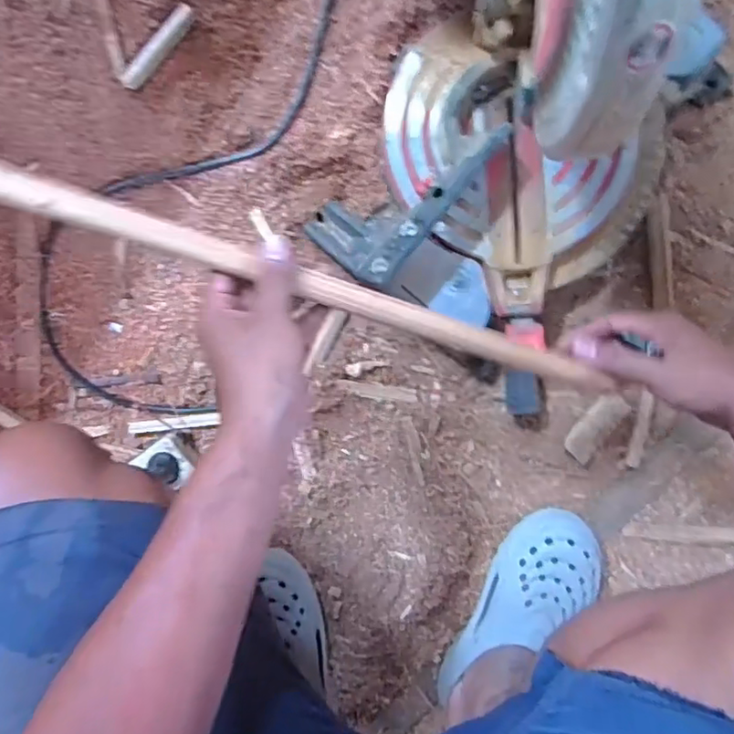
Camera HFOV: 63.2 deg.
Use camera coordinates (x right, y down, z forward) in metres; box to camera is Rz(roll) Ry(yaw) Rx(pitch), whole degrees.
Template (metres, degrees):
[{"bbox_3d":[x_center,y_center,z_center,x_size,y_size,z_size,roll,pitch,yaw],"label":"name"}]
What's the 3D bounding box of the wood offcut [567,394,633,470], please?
[{"bbox_3d":[0.276,0.073,0.719,0.041,0.010,0.091,35,93,-4],"label":"wood offcut"}]

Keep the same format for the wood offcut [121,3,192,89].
[{"bbox_3d":[-0.233,-0.356,0.664,0.019,0.011,0.109,41,93,-4],"label":"wood offcut"}]

